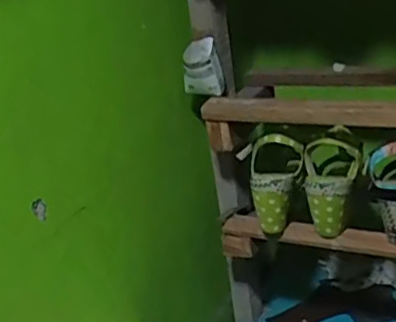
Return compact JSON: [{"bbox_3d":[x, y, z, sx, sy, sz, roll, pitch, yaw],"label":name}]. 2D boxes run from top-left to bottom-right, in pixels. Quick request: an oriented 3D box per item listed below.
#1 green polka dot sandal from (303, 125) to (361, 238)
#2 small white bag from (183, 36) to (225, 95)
[{"bbox_3d":[0.181,0.034,0.854,0.078,0.141,0.071,6,-6,28],"label":"green polka dot sandal"},{"bbox_3d":[0.007,-0.135,0.899,0.059,0.077,0.041,-7,21,2],"label":"small white bag"}]

